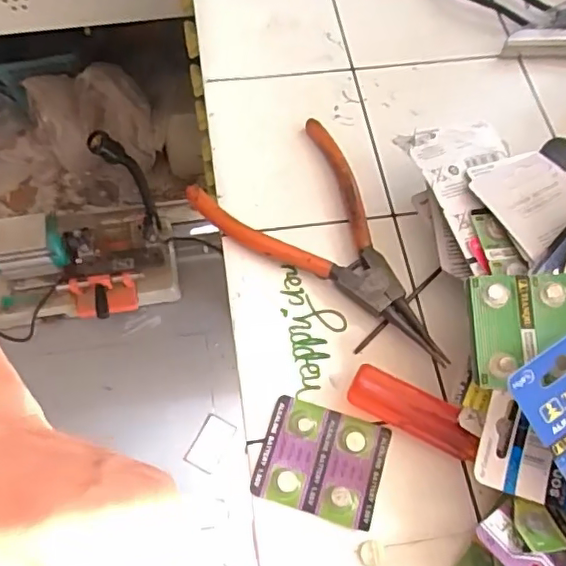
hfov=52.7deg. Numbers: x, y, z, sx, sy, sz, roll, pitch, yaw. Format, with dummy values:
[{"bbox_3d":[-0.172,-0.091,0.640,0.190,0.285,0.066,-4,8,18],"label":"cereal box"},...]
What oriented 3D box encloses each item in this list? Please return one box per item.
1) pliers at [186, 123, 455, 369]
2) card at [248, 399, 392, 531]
[{"bbox_3d":[0.038,-0.032,0.324,0.164,0.011,0.092,36,69,15],"label":"pliers"},{"bbox_3d":[0.019,0.086,0.276,0.060,0.005,0.050,17,65,6],"label":"card"}]

